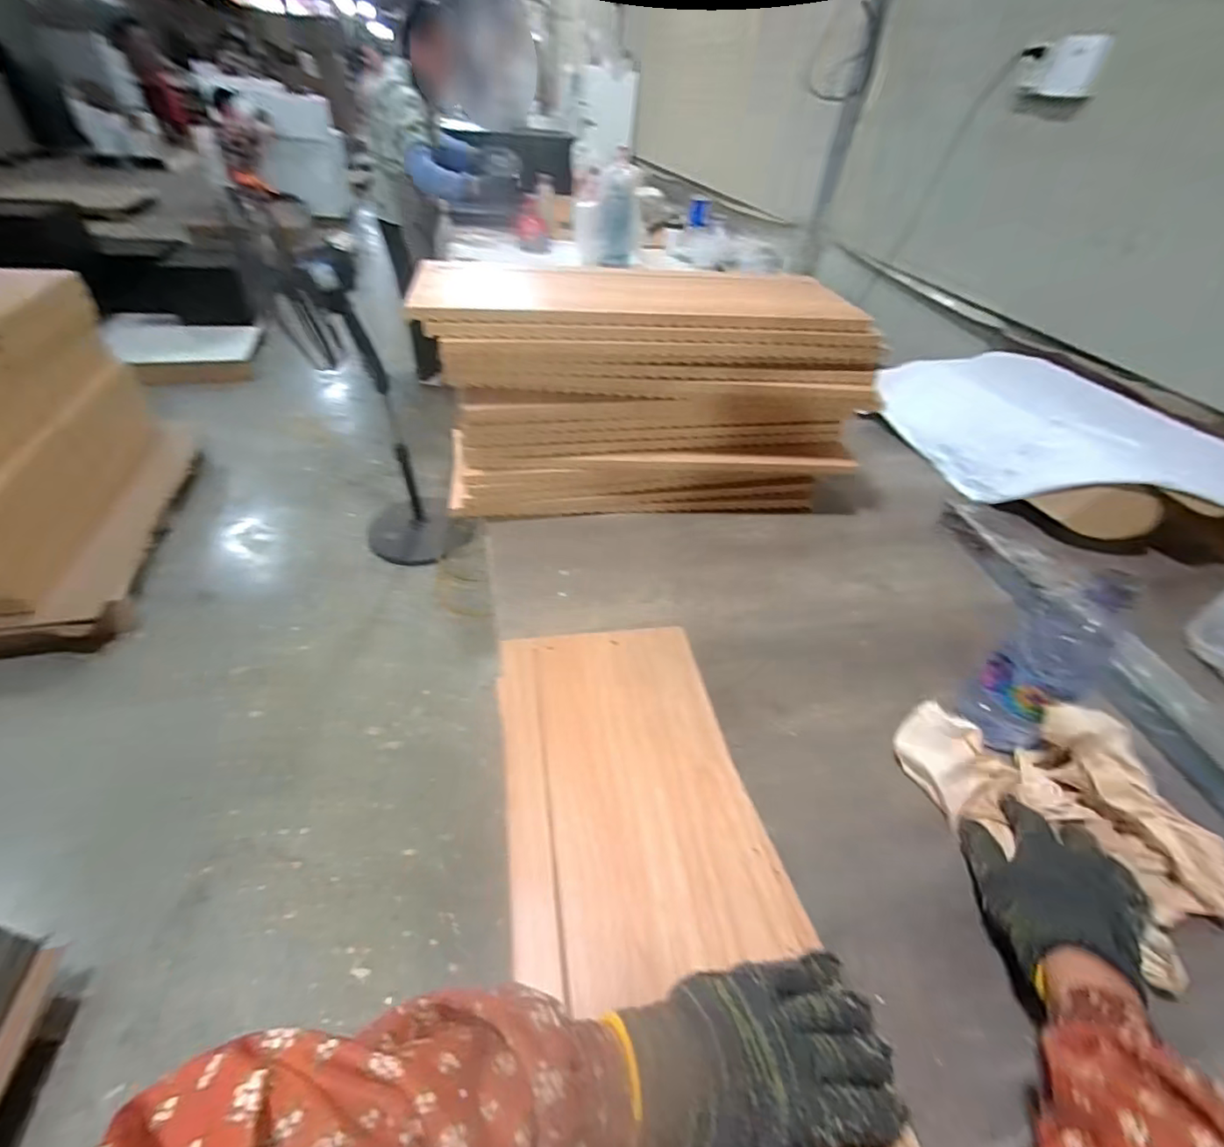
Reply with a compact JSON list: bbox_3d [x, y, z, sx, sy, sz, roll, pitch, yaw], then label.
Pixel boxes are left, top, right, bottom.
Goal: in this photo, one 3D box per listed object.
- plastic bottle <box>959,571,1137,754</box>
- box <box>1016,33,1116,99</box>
[{"bbox_3d":[0.376,0.072,0.467,0.052,0.181,0.067,-30,53,-34],"label":"plastic bottle"},{"bbox_3d":[0.828,-0.930,1.005,0.034,0.081,0.136,-23,49,-29],"label":"box"}]

